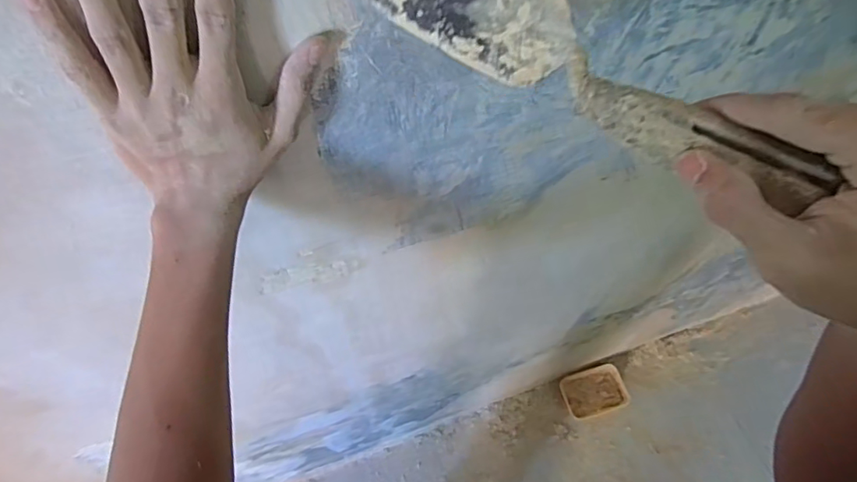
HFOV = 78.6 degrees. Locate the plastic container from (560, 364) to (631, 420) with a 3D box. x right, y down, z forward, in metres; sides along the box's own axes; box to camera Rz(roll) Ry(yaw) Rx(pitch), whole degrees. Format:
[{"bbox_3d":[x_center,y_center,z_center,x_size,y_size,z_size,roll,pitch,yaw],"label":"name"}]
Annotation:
[{"bbox_3d":[0.469,0.423,1.475,0.169,0.045,0.119,-14,62,-6],"label":"plastic container"}]

